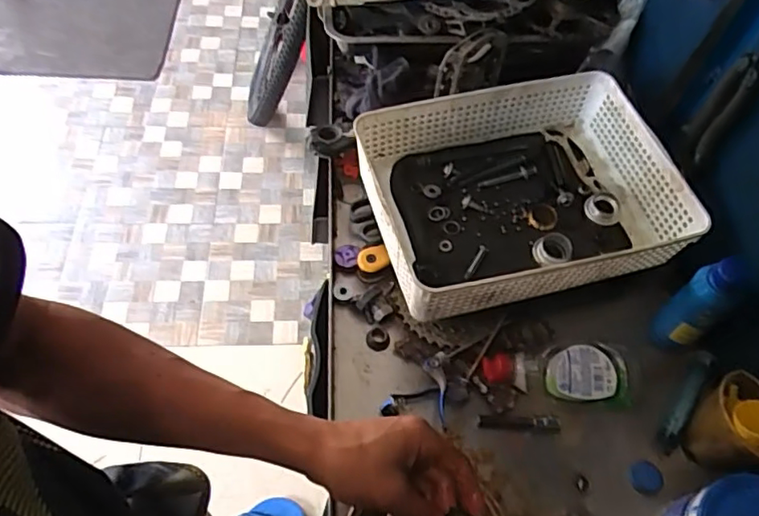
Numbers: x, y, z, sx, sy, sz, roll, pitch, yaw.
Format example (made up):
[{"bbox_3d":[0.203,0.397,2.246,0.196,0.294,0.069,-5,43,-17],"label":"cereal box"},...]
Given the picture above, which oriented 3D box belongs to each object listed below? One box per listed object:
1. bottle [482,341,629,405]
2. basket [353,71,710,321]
[{"bbox_3d":[0.185,0.118,0.617,0.144,0.046,0.059,9,58,2],"label":"bottle"},{"bbox_3d":[0.156,-0.076,0.662,0.329,0.084,0.247,-12,60,-11],"label":"basket"}]

